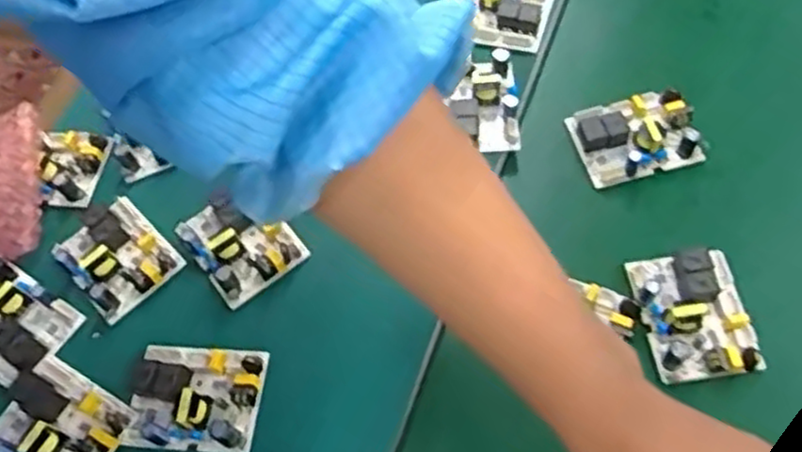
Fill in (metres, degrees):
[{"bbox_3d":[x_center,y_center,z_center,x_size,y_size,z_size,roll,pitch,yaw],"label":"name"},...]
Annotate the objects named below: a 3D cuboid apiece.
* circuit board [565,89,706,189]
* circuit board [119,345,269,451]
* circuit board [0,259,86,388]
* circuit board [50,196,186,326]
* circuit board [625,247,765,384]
[{"bbox_3d":[0.165,-0.062,0.518,0.077,0.033,0.060,-15,59,-3],"label":"circuit board"},{"bbox_3d":[-0.123,0.099,0.433,0.077,0.022,0.059,3,60,7],"label":"circuit board"},{"bbox_3d":[-0.261,0.060,0.478,0.087,0.017,0.061,27,66,20],"label":"circuit board"},{"bbox_3d":[-0.194,0.017,0.493,0.060,0.021,0.078,-40,64,-17],"label":"circuit board"},{"bbox_3d":[0.176,0.052,0.444,0.061,0.025,0.079,-7,59,2],"label":"circuit board"}]

